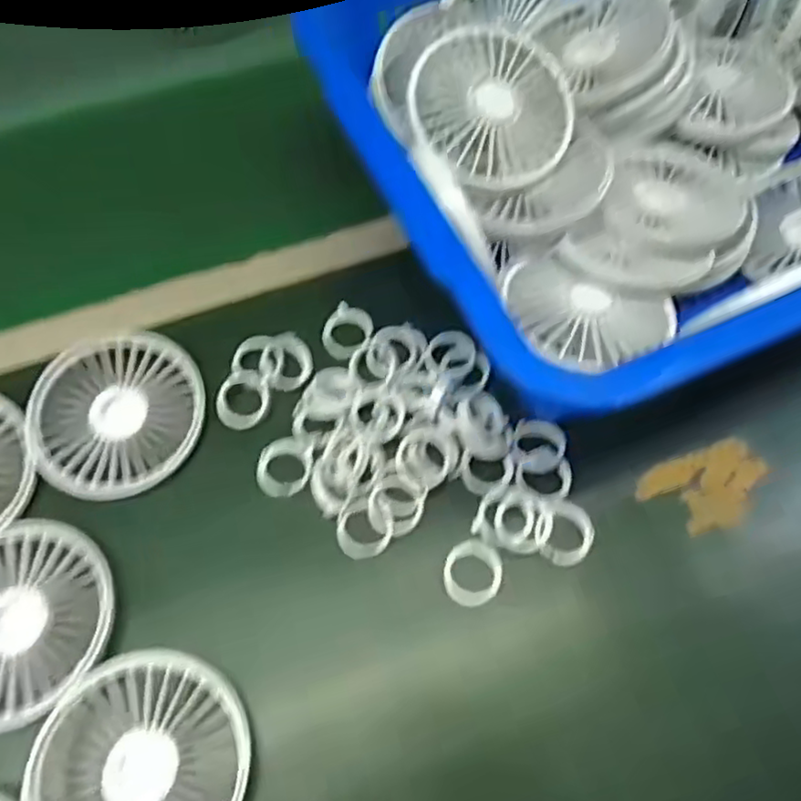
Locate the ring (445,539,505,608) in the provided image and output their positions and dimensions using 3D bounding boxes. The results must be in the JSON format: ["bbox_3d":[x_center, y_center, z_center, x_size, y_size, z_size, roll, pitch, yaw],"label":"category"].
[{"bbox_3d":[0.035,0.082,0.320,0.027,0.005,0.030,4,65,3],"label":"ring"}]

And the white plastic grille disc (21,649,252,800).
[{"bbox_3d":[-0.108,0.152,0.278,0.086,0.008,0.089,-1,65,1],"label":"white plastic grille disc"}]

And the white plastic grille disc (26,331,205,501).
[{"bbox_3d":[-0.147,0.005,0.349,0.085,0.008,0.086,-1,65,1],"label":"white plastic grille disc"}]

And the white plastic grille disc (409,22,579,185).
[{"bbox_3d":[0.045,-0.146,0.336,0.080,0.013,0.079,1,83,-7],"label":"white plastic grille disc"}]

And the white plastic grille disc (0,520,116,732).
[{"bbox_3d":[-0.177,0.100,0.307,0.085,0.012,0.089,-1,65,1],"label":"white plastic grille disc"}]

